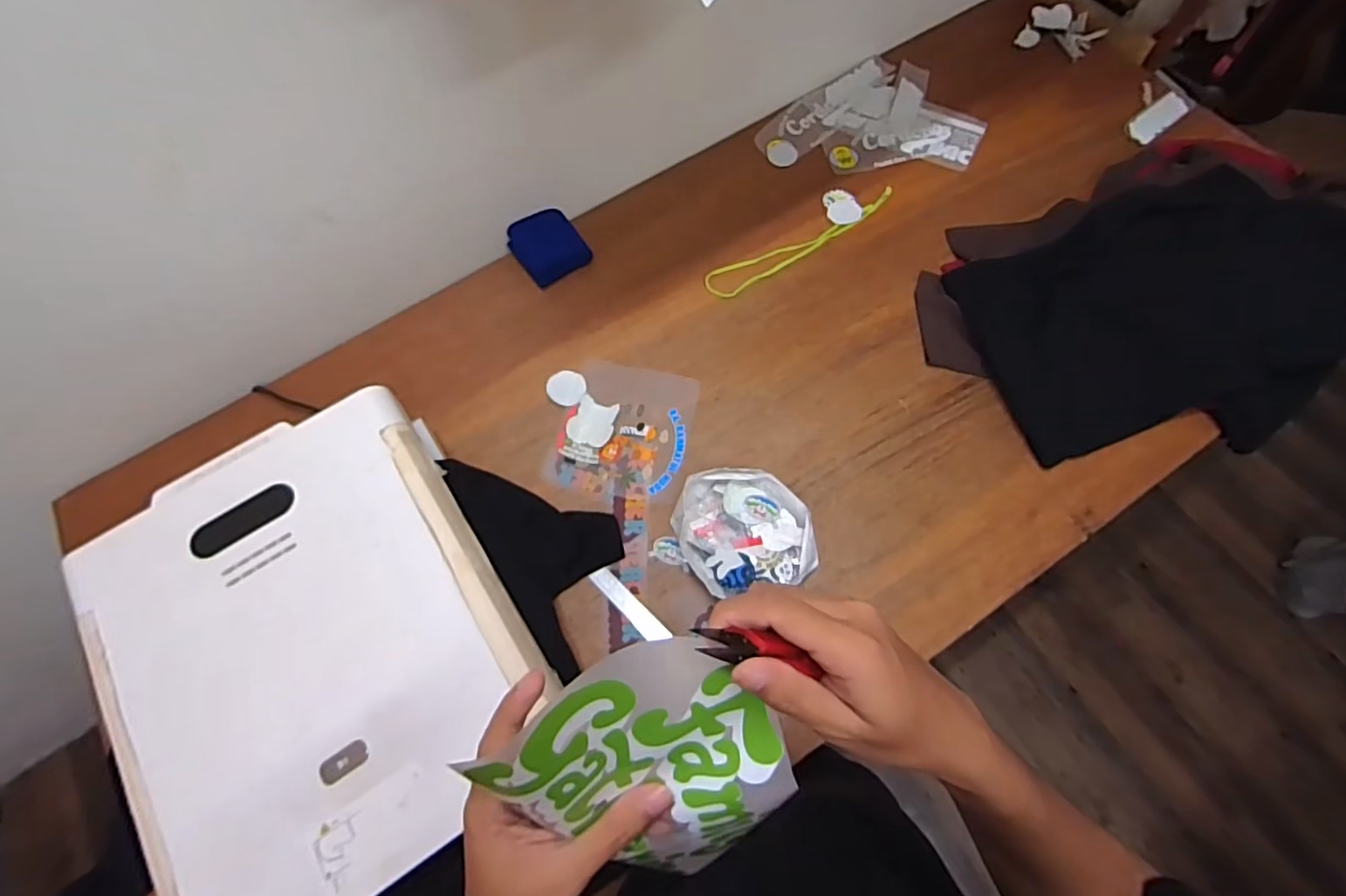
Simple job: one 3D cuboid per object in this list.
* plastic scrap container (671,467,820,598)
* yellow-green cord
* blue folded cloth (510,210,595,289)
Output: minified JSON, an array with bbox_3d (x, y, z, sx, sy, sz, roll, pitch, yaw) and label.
[{"bbox_3d":[0.095,0.114,0.831,0.177,0.042,0.170,-9,68,-2],"label":"plastic scrap container"},{"bbox_3d":[0.222,-0.353,1.037,0.376,0.005,0.059,-30,70,-10],"label":"yellow-green cord"},{"bbox_3d":[-0.211,-0.345,1.034,0.111,0.041,0.119,-32,70,-11],"label":"blue folded cloth"}]

